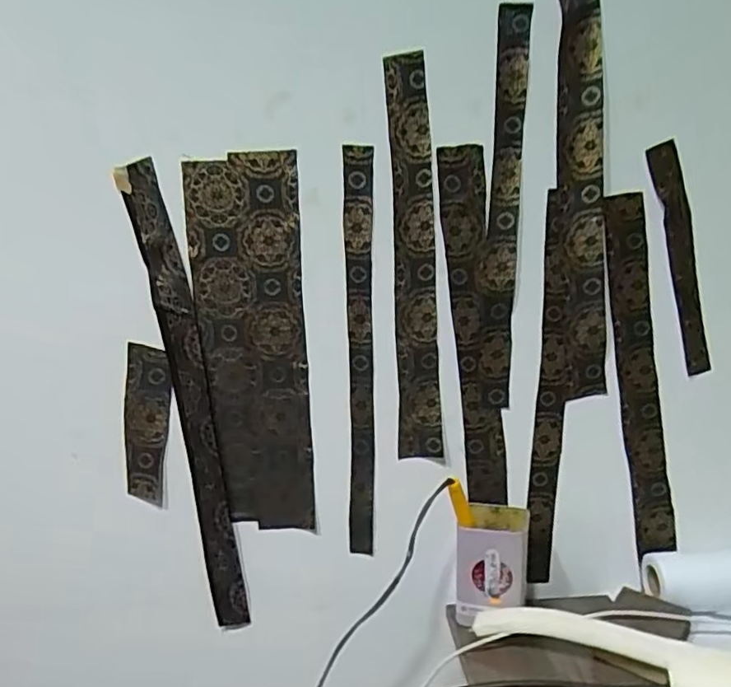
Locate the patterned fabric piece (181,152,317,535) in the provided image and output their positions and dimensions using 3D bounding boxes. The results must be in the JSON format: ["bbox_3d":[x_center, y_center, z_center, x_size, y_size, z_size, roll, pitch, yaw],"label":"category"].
[{"bbox_3d":[-0.121,0.009,0.653,0.112,0.398,0.010,-2,11,-2],"label":"patterned fabric piece"}]

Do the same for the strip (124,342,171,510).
[{"bbox_3d":[-0.239,0.090,0.663,0.049,0.174,0.012,8,7,8],"label":"strip"}]

